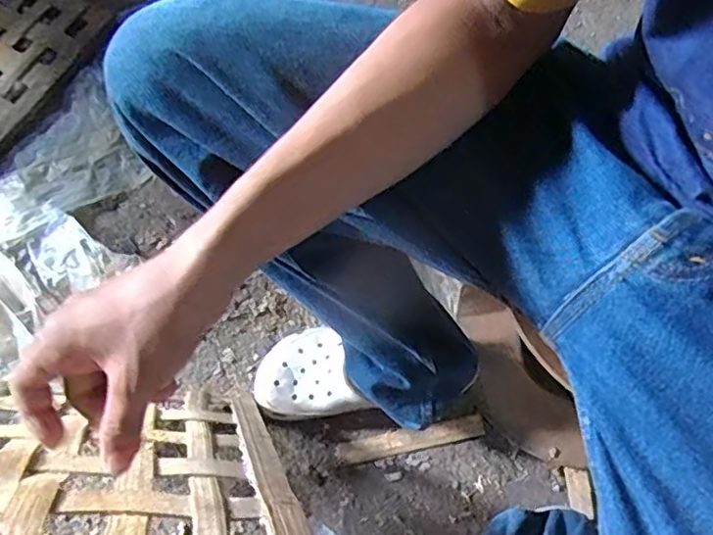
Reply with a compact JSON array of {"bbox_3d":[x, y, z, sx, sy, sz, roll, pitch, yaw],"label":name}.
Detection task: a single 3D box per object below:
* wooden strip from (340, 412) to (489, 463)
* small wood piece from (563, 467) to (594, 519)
[{"bbox_3d":[0.065,0.205,0.726,0.176,0.007,0.026,-11,68,-5],"label":"wooden strip"},{"bbox_3d":[0.258,0.259,0.697,0.026,0.012,0.054,-16,60,28],"label":"small wood piece"}]

